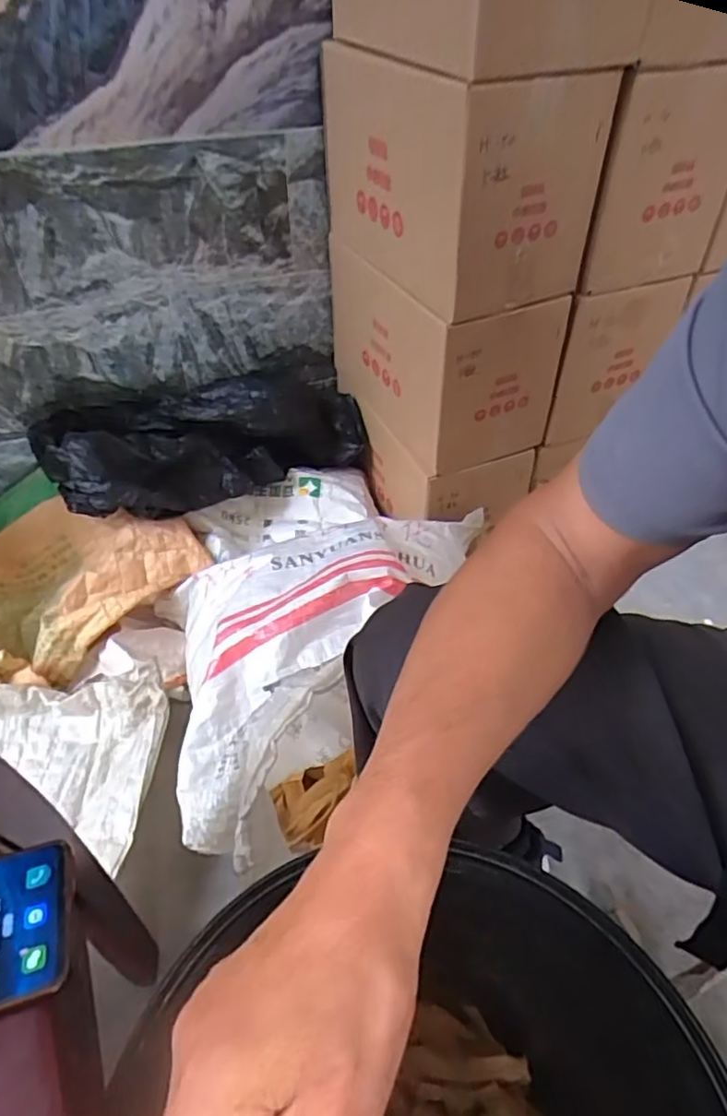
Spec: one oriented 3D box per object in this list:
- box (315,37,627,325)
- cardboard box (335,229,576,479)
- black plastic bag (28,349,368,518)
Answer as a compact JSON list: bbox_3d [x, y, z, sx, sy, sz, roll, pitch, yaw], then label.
[{"bbox_3d":[0.109,-0.486,0.803,0.210,0.237,0.324,-22,49,-22],"label":"box"},{"bbox_3d":[0.097,-0.350,1.001,0.186,0.222,0.416,-18,47,-19],"label":"cardboard box"},{"bbox_3d":[-0.230,-0.201,1.006,0.517,0.159,0.207,-28,51,-26],"label":"black plastic bag"}]

